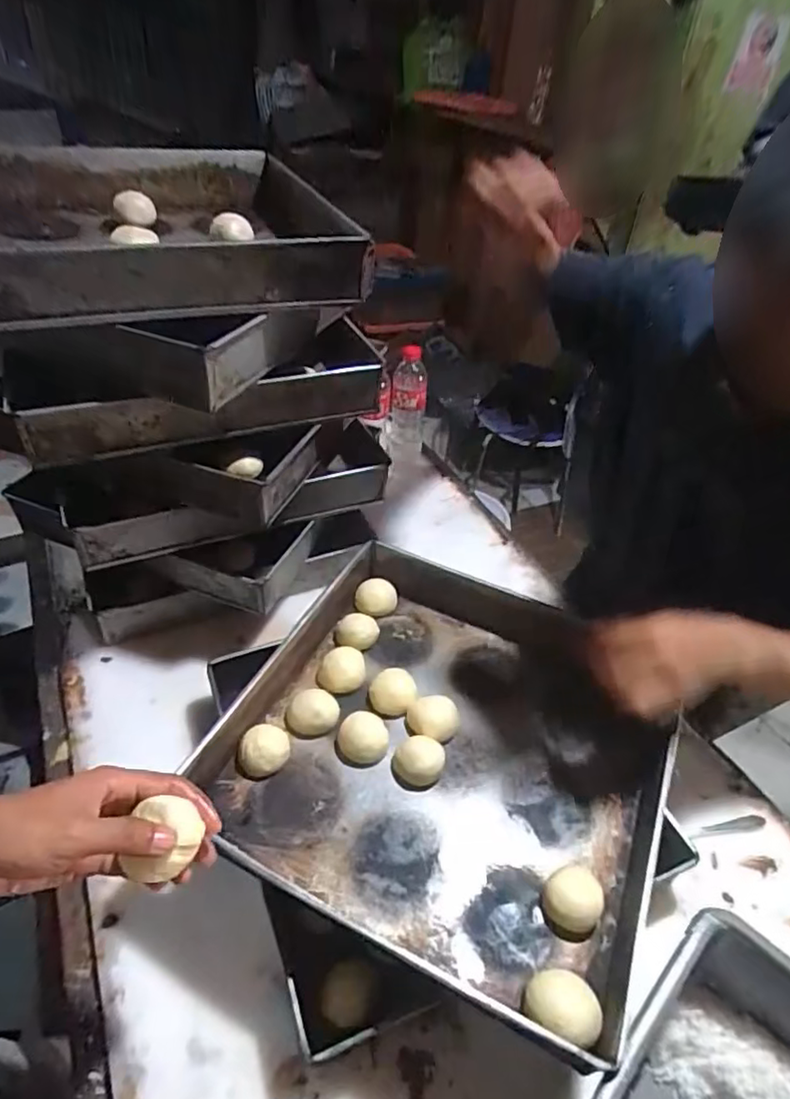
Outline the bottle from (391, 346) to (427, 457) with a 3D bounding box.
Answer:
[{"bbox_3d":[0.024,-0.270,1.110,0.066,0.197,0.059,4,41,-1],"label":"bottle"}]

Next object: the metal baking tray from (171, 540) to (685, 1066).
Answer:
[{"bbox_3d":[0.054,0.205,0.637,0.434,0.084,0.408,22,43,16],"label":"metal baking tray"}]

